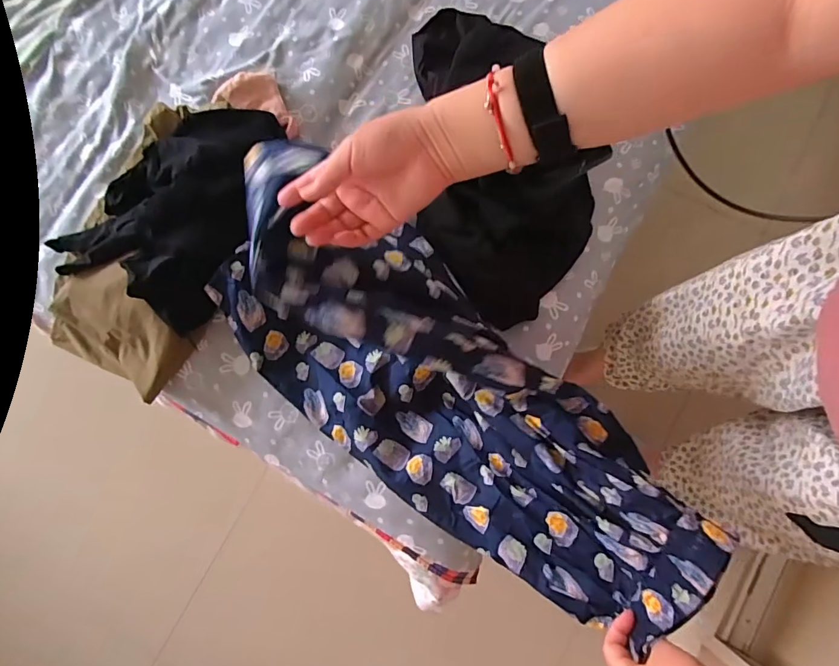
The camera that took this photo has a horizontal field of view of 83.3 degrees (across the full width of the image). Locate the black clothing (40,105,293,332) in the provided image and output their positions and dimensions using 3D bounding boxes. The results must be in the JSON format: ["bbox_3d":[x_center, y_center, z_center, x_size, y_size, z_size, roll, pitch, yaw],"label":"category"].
[{"bbox_3d":[-0.341,-0.199,0.687,0.244,0.086,0.331,31,84,7],"label":"black clothing"}]

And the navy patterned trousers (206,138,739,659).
[{"bbox_3d":[0.011,0.051,0.549,0.620,0.249,0.265,34,82,7],"label":"navy patterned trousers"}]

